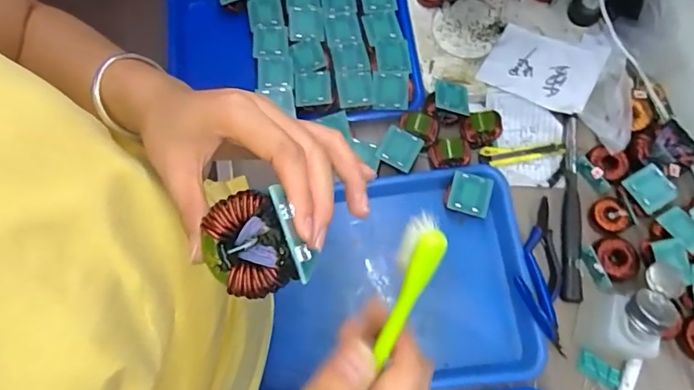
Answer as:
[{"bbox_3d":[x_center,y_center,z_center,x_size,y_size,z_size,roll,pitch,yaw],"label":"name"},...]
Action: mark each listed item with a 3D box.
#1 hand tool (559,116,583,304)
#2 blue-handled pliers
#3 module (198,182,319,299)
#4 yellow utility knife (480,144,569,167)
[{"bbox_3d":[0.274,0.015,0.578,0.020,0.017,0.226,8,73,5],"label":"hand tool"},{"bbox_3d":[0.222,0.086,0.547,0.053,0.014,0.173,2,72,3],"label":"blue-handled pliers"},{"bbox_3d":[-0.038,0.021,0.223,0.047,0.031,0.046,-22,91,19],"label":"module"},{"bbox_3d":[0.223,-0.051,0.601,0.108,0.010,0.026,-5,72,1],"label":"yellow utility knife"}]

